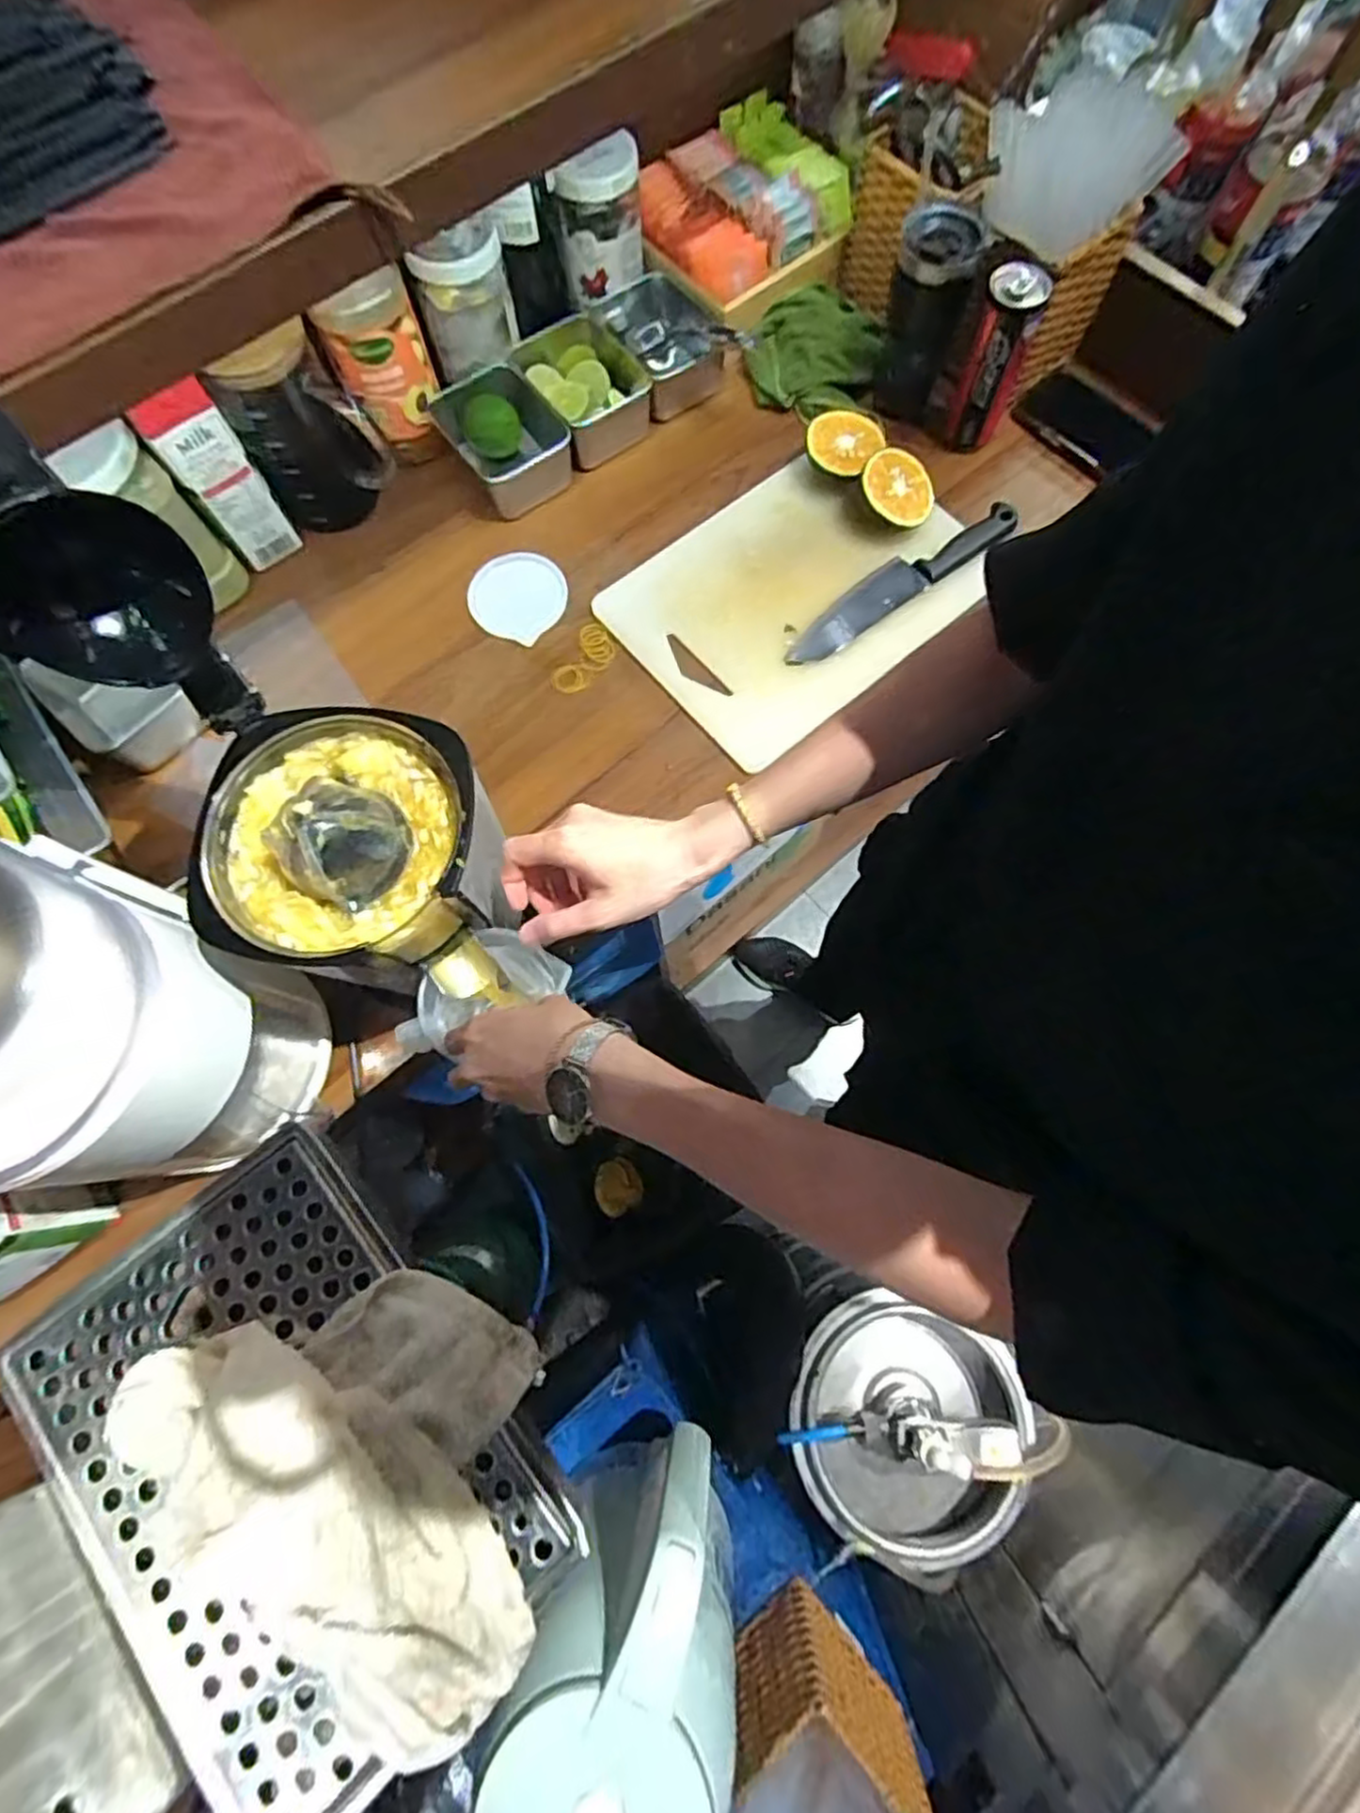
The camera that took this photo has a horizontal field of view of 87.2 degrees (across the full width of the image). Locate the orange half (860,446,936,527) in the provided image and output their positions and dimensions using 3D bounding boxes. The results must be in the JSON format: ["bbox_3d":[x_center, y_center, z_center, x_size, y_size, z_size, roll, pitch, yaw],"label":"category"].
[{"bbox_3d":[0.215,-0.417,0.721,0.074,0.031,0.068,0,91,-16],"label":"orange half"}]

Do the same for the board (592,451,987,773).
[{"bbox_3d":[0.107,-0.316,0.710,0.316,0.023,0.252,-38,76,-10],"label":"board"}]

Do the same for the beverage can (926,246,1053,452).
[{"bbox_3d":[0.300,-0.542,0.708,0.069,0.159,0.067,0,73,1],"label":"beverage can"}]

